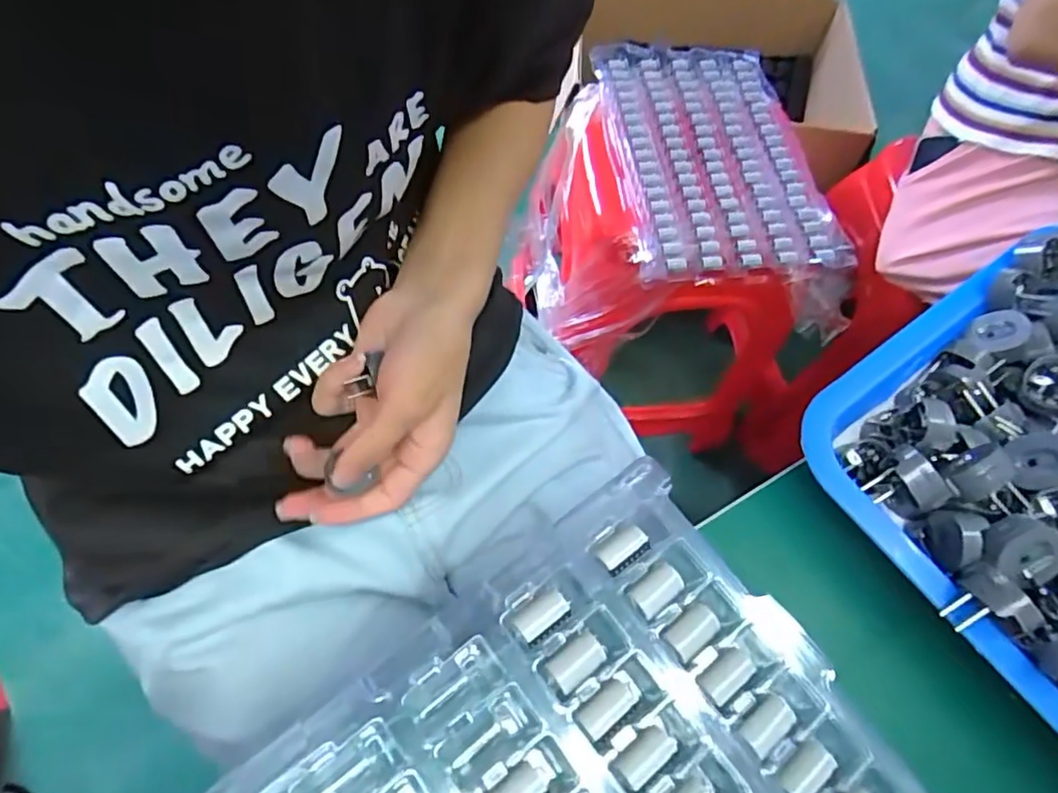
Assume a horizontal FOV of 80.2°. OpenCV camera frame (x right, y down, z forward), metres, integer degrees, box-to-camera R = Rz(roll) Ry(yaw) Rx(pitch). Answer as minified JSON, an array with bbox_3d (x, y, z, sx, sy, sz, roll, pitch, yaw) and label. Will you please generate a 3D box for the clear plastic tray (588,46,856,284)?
[{"bbox_3d":[0.222,-0.300,0.770,0.240,0.031,0.362,-5,64,-10],"label":"clear plastic tray"}]

